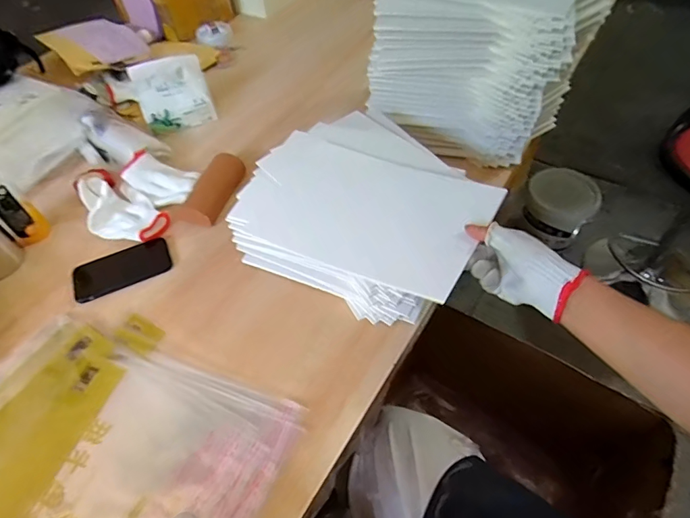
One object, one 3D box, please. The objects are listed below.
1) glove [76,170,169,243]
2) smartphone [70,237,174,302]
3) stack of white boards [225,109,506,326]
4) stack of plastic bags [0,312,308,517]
[{"bbox_3d":[-0.414,-0.096,0.778,0.107,0.044,0.221,-39,59,-24],"label":"glove"},{"bbox_3d":[-0.359,0.013,0.702,0.146,0.015,0.069,-25,54,-15],"label":"smartphone"},{"bbox_3d":[0.027,-0.072,0.660,0.328,0.113,0.276,27,58,23],"label":"stack of white boards"},{"bbox_3d":[-0.290,0.223,0.525,0.408,0.017,0.292,23,57,20],"label":"stack of plastic bags"}]

